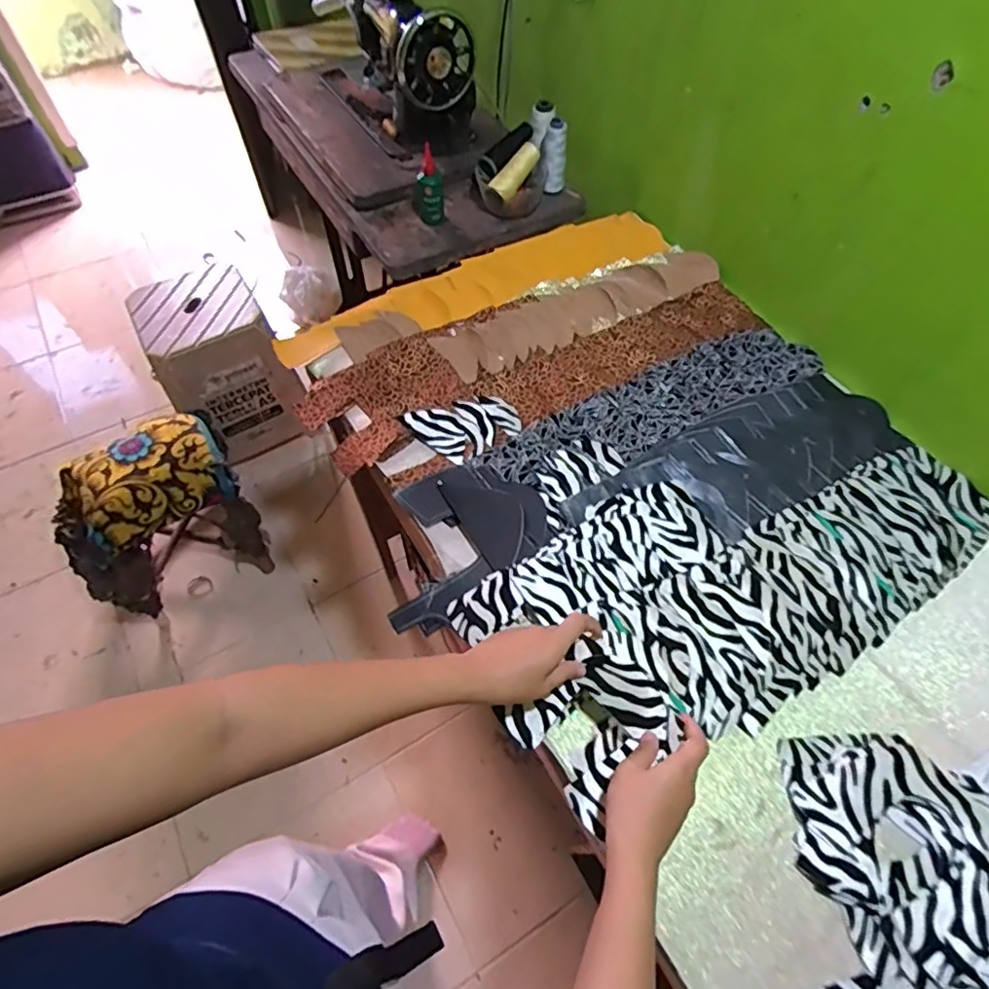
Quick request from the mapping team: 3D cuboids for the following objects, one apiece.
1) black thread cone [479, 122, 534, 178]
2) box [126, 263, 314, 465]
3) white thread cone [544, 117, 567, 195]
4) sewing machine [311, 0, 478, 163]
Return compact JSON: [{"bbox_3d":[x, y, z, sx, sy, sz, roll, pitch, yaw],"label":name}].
[{"bbox_3d":[0.022,-0.583,0.979,0.036,0.032,0.126,32,63,17],"label":"black thread cone"},{"bbox_3d":[-0.709,-0.335,1.510,0.277,0.373,0.316,-32,64,-19],"label":"box"},{"bbox_3d":[0.106,-0.591,1.015,0.039,0.115,0.039,-1,36,-1],"label":"white thread cone"},{"bbox_3d":[-0.193,-0.817,1.075,0.176,0.204,0.396,-24,62,-15],"label":"sewing machine"}]

